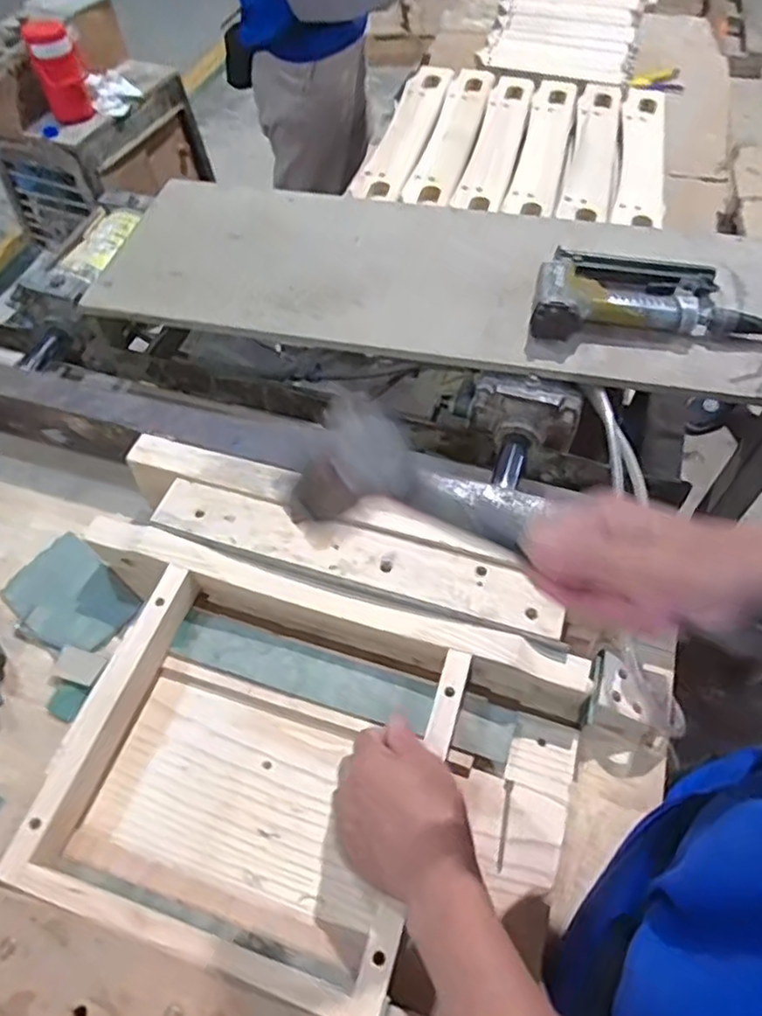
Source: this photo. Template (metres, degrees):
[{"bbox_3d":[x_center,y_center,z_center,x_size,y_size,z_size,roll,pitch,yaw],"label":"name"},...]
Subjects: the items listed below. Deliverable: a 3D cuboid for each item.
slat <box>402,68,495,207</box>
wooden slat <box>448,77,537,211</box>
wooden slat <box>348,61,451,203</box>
[{"bbox_3d":[0.120,-0.624,1.082,0.076,0.026,0.423,13,56,9],"label":"slat"},{"bbox_3d":[0.187,-0.587,1.068,0.070,0.037,0.447,12,56,9],"label":"wooden slat"},{"bbox_3d":[0.043,-0.625,1.093,0.083,0.020,0.441,12,56,9],"label":"wooden slat"}]

